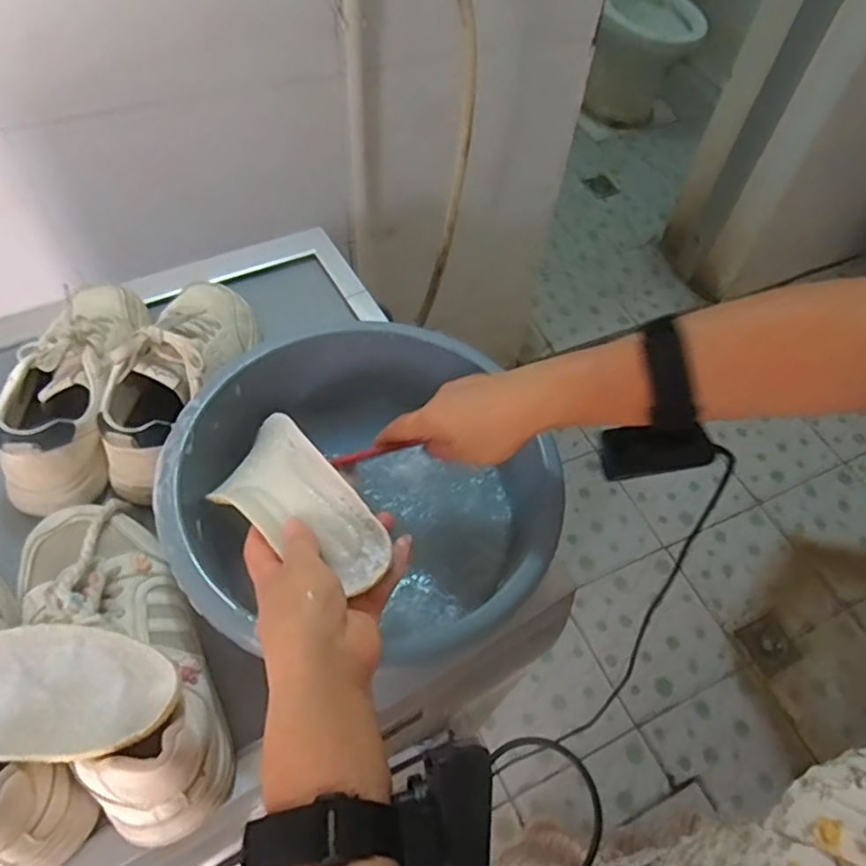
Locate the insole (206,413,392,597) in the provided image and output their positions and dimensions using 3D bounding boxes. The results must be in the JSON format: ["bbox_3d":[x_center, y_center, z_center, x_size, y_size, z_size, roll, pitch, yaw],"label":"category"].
[{"bbox_3d":[-0.092,0.044,0.423,0.071,0.024,0.155,-38,58,-25],"label":"insole"}]

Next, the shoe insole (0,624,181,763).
[{"bbox_3d":[-0.284,0.163,0.388,0.238,0.016,0.077,-2,51,1],"label":"shoe insole"}]

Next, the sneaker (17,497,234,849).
[{"bbox_3d":[-0.223,0.146,0.435,0.099,0.080,0.255,-30,63,-22],"label":"sneaker"}]

